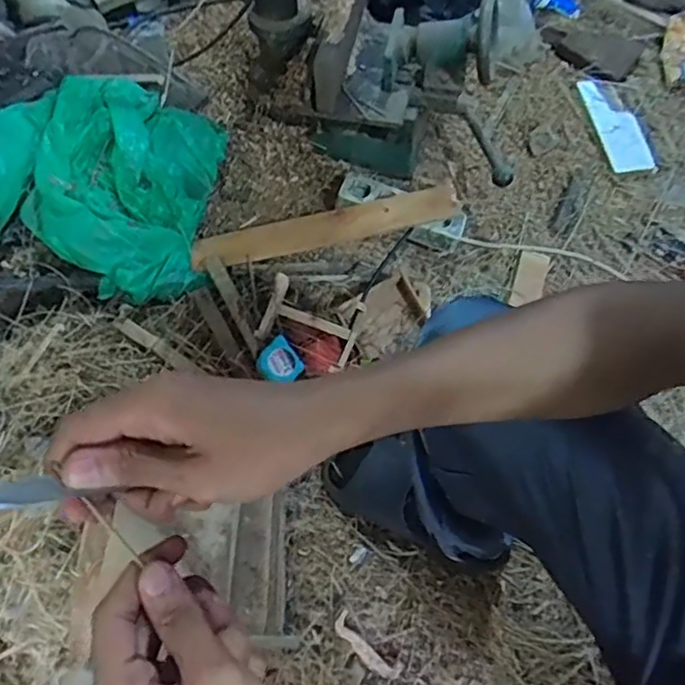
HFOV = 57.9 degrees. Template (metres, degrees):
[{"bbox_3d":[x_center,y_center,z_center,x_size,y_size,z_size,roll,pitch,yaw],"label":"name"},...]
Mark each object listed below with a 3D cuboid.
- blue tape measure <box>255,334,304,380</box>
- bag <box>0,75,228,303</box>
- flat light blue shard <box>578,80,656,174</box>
[{"bbox_3d":[-0.086,0.027,0.838,0.053,0.029,0.056,-36,96,-30],"label":"blue tape measure"},{"bbox_3d":[-0.327,-0.251,0.879,0.287,0.183,0.313,20,64,12],"label":"bag"},{"bbox_3d":[0.499,-0.395,1.124,0.082,0.011,0.212,-8,67,-8],"label":"flat light blue shard"}]

